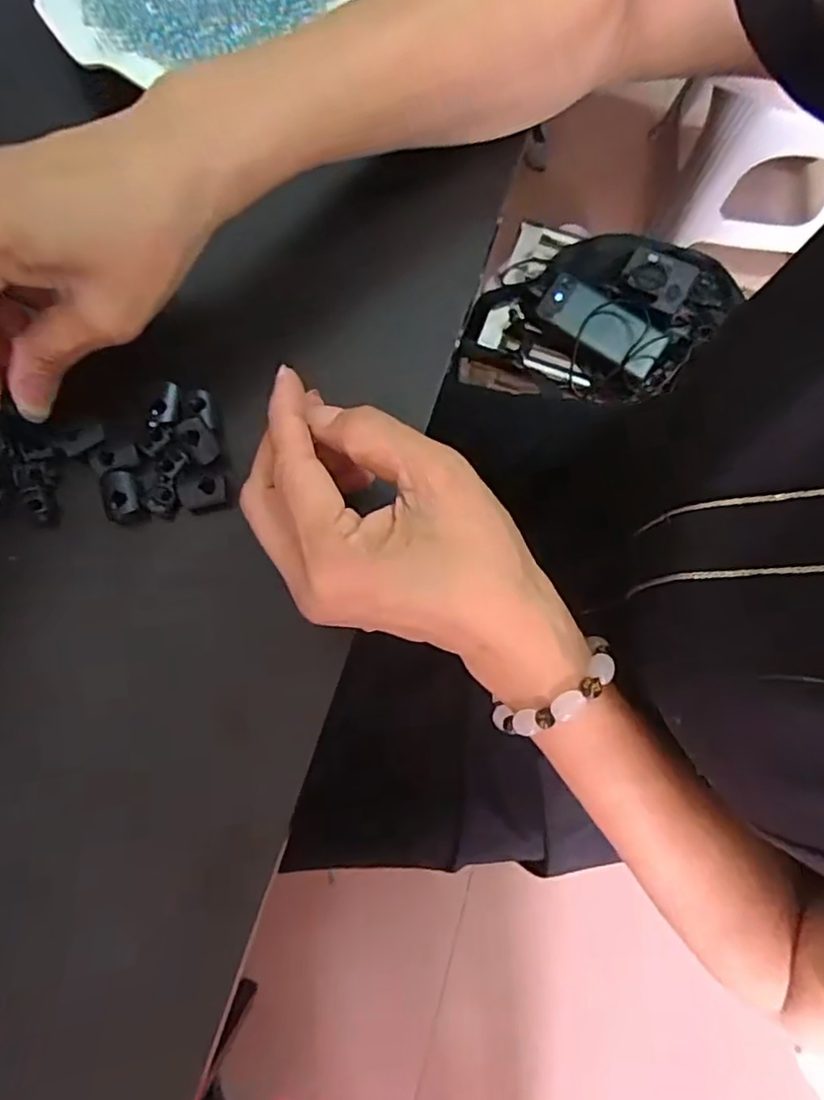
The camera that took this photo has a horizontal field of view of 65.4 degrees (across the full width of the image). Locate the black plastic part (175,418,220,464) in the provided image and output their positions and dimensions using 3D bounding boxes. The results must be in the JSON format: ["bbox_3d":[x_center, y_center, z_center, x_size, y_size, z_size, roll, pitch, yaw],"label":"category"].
[{"bbox_3d":[-0.092,-0.047,0.276,0.012,0.008,0.018,-37,80,-8],"label":"black plastic part"}]

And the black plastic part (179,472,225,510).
[{"bbox_3d":[-0.090,-0.026,0.277,0.019,0.006,0.015,-9,77,-3],"label":"black plastic part"}]

